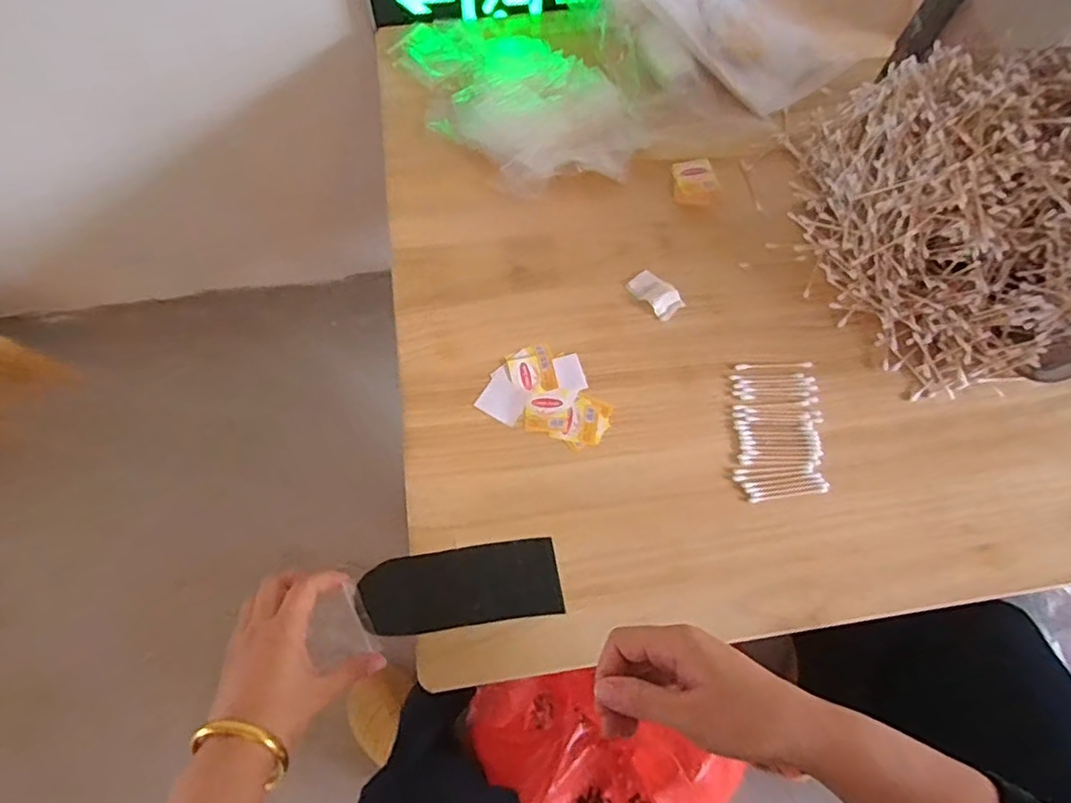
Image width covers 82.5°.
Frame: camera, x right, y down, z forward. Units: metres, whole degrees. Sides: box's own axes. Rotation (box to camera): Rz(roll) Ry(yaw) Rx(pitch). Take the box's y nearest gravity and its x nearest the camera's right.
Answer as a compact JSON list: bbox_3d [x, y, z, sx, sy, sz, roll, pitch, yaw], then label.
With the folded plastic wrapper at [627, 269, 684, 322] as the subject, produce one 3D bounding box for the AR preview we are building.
[{"bbox_3d":[0.123,-0.110,0.625,0.034,0.008,0.056,-36,71,-14],"label":"folded plastic wrapper"}]

